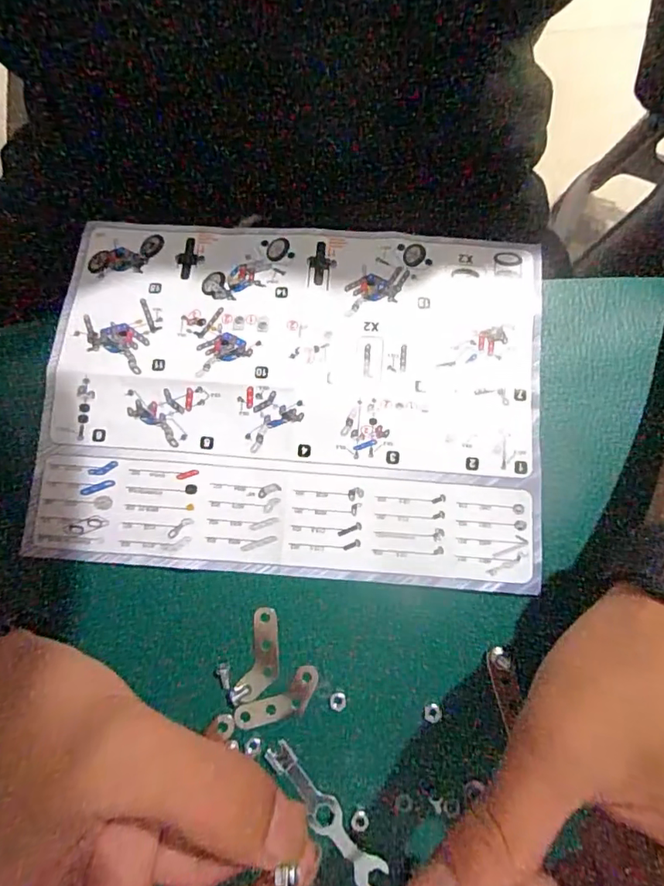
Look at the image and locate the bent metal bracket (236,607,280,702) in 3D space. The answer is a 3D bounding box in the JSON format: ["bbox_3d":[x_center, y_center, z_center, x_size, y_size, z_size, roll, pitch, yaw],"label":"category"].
[{"bbox_3d":[-0.029,0.090,0.219,0.015,0.004,0.038,13,80,1],"label":"bent metal bracket"}]

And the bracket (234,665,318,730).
[{"bbox_3d":[-0.022,0.109,0.215,0.037,0.004,0.014,-29,82,-6],"label":"bracket"}]

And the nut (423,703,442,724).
[{"bbox_3d":[0.042,0.114,0.217,0.008,0.004,0.007,-29,82,-6],"label":"nut"}]

